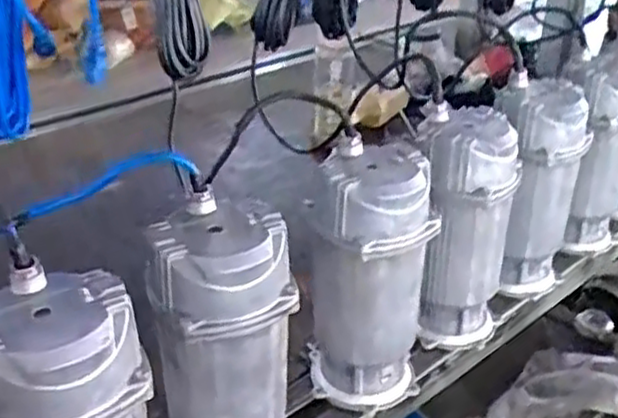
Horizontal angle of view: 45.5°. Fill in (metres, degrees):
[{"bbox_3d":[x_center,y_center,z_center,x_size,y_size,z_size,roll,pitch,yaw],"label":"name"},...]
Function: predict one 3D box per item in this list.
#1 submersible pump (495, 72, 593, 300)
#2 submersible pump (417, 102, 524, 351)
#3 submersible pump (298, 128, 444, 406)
[{"bbox_3d":[0.311,-0.019,1.030,0.121,0.295,0.111,9,31,14],"label":"submersible pump"},{"bbox_3d":[0.194,0.031,0.945,0.119,0.289,0.118,7,30,10],"label":"submersible pump"},{"bbox_3d":[0.067,0.089,0.849,0.134,0.296,0.113,4,30,6],"label":"submersible pump"}]

